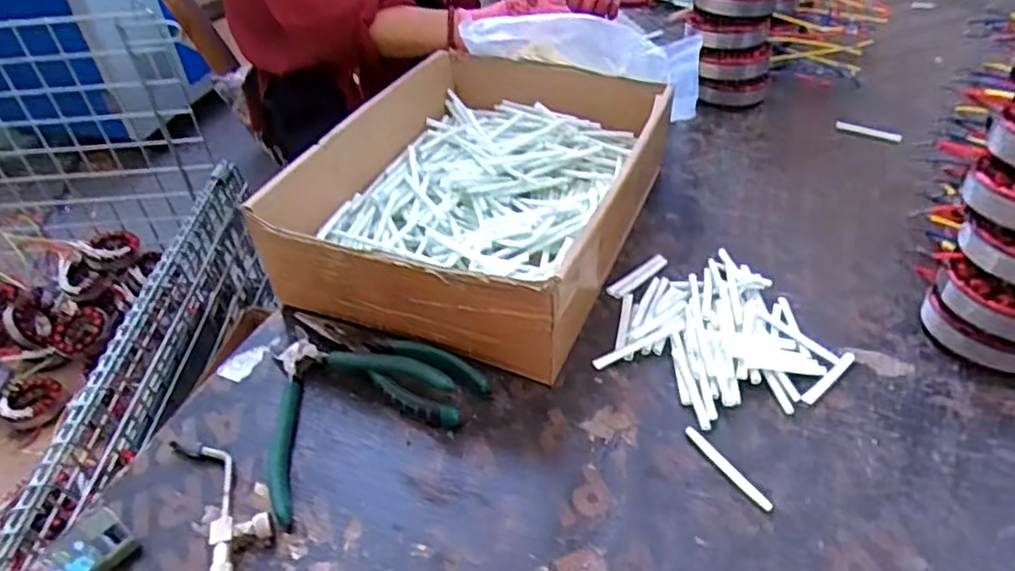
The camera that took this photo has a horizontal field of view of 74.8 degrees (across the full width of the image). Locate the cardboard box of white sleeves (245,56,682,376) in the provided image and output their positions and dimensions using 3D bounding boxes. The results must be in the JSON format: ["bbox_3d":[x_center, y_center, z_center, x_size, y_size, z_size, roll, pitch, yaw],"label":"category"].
[{"bbox_3d":[-0.013,-0.085,0.570,0.240,0.096,0.337,13,43,20],"label":"cardboard box of white sleeves"}]

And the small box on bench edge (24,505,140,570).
[{"bbox_3d":[-0.241,0.156,0.360,0.038,0.017,0.067,21,46,27],"label":"small box on bench edge"}]

